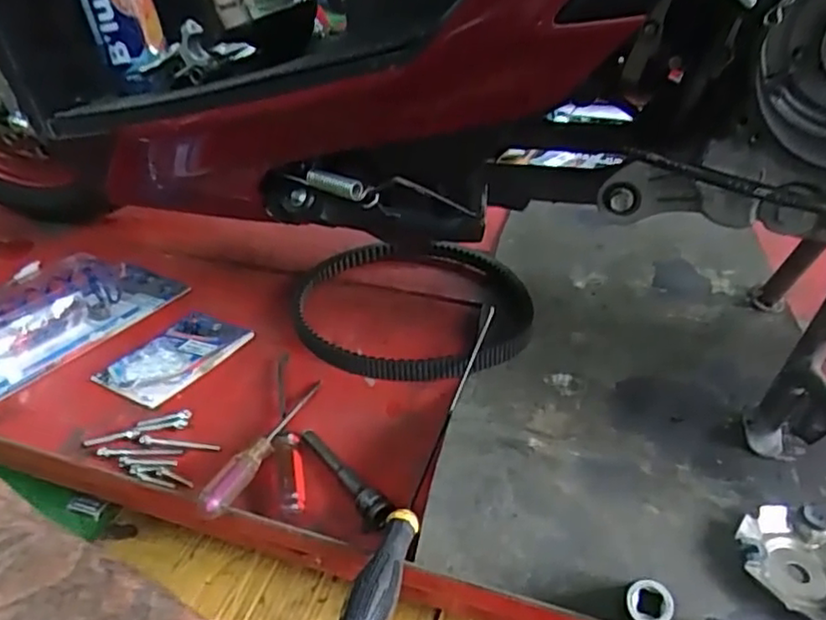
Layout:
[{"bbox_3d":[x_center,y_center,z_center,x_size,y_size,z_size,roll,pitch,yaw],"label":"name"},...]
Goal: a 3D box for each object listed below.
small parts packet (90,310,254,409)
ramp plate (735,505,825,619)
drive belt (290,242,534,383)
[{"bbox_3d":[-0.254,0.045,0.690,0.107,0.012,0.134,19,39,30],"label":"small parts packet"},{"bbox_3d":[0.256,0.164,0.426,0.082,0.033,0.077,-2,33,1],"label":"ramp plate"},{"bbox_3d":[-0.011,-0.011,0.728,0.274,0.035,0.240,1,33,6],"label":"drive belt"}]

